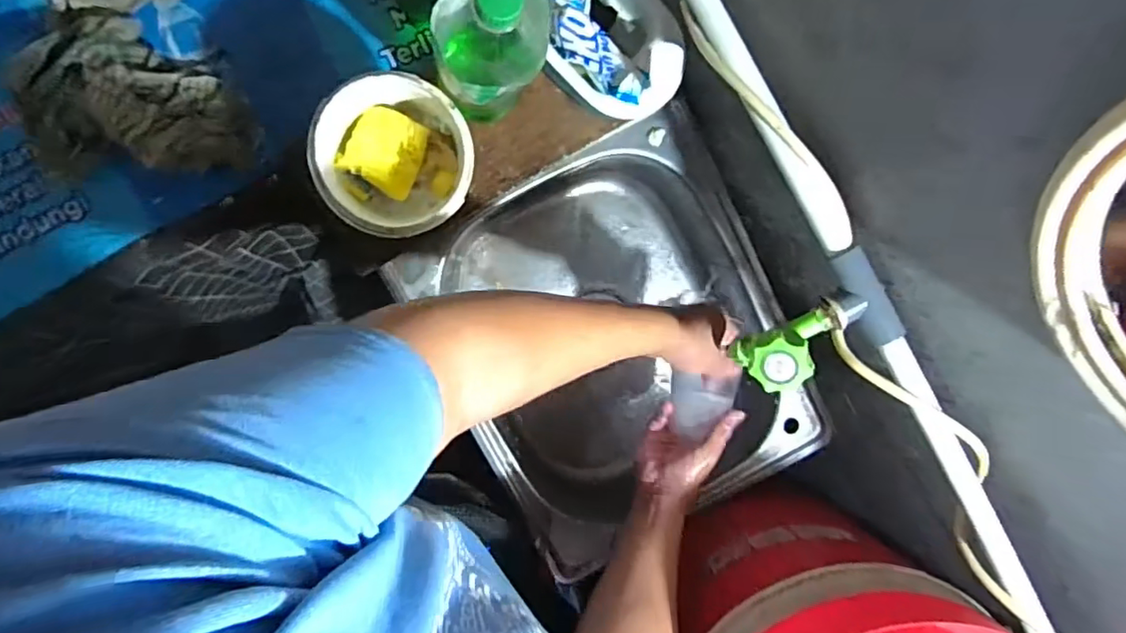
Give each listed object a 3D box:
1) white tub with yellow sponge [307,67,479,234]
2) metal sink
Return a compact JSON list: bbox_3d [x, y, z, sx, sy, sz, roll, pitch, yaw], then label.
[{"bbox_3d":[-0.152,-0.145,0.564,0.127,0.143,0.135,-1,96,-8],"label":"white tub with yellow sponge"},{"bbox_3d":[0.064,0.039,0.760,0.388,0.155,0.449,-29,99,-4],"label":"metal sink"}]

